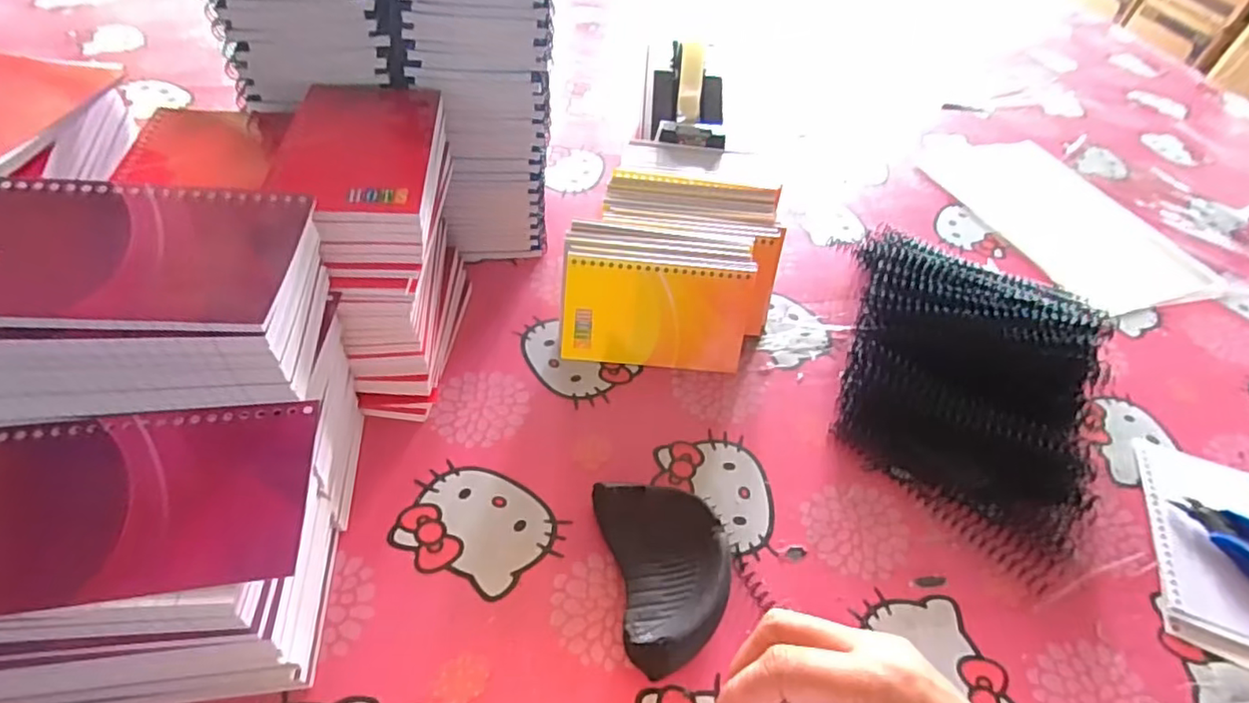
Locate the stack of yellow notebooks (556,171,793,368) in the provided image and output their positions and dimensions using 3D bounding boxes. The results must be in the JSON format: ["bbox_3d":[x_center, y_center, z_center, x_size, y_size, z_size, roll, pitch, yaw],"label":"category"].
[{"bbox_3d":[0.037,-0.062,0.468,0.155,0.080,0.128,4,48,-3],"label":"stack of yellow notebooks"}]

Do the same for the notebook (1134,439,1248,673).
[{"bbox_3d":[0.385,0.127,0.396,0.082,0.011,0.153,20,49,11],"label":"notebook"}]

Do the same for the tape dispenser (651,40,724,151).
[{"bbox_3d":[0.061,-0.228,0.545,0.070,0.057,0.128,5,47,-2],"label":"tape dispenser"}]

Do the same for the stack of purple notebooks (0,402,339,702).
[{"bbox_3d":[-0.204,0.103,0.272,0.146,0.118,0.096,-4,49,-11],"label":"stack of purple notebooks"}]

